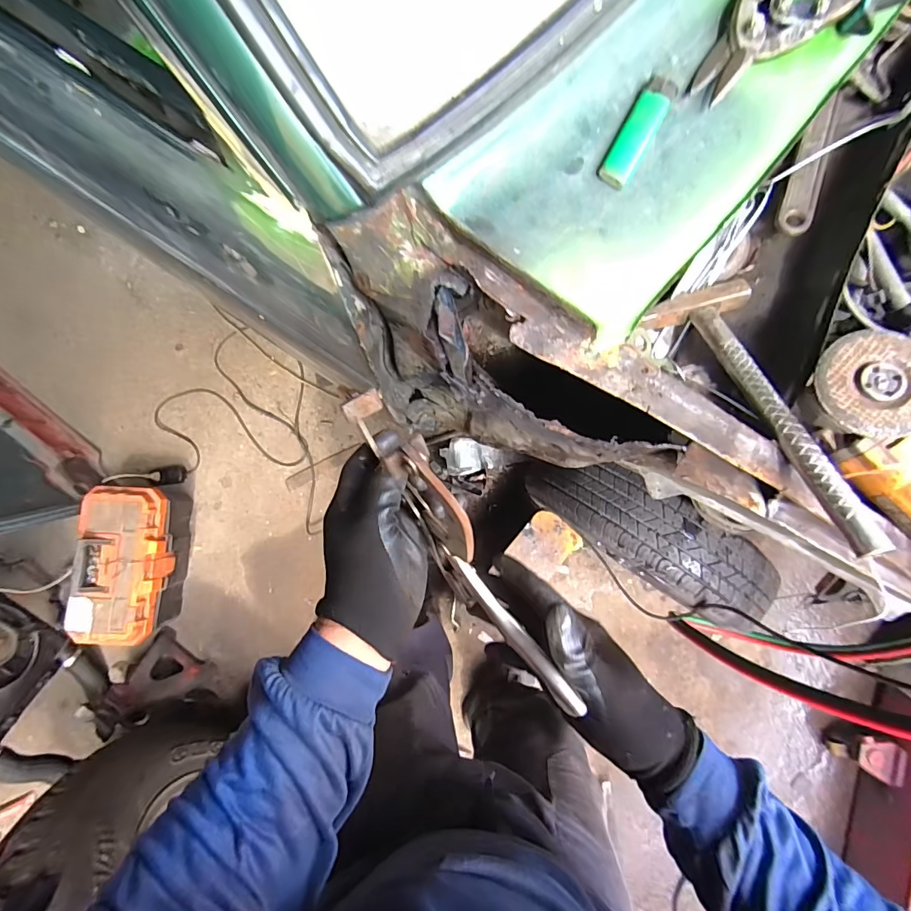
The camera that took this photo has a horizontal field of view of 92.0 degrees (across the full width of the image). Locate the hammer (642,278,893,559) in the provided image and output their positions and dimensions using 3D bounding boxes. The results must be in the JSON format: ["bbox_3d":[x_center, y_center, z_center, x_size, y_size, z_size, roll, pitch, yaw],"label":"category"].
[{"bbox_3d":[0.263,-0.047,0.377,0.100,0.022,0.274,-12,59,-2],"label":"hammer"}]

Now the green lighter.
[{"bbox_3d":[0.134,-0.237,0.322,0.025,0.014,0.081,28,84,2],"label":"green lighter"}]

